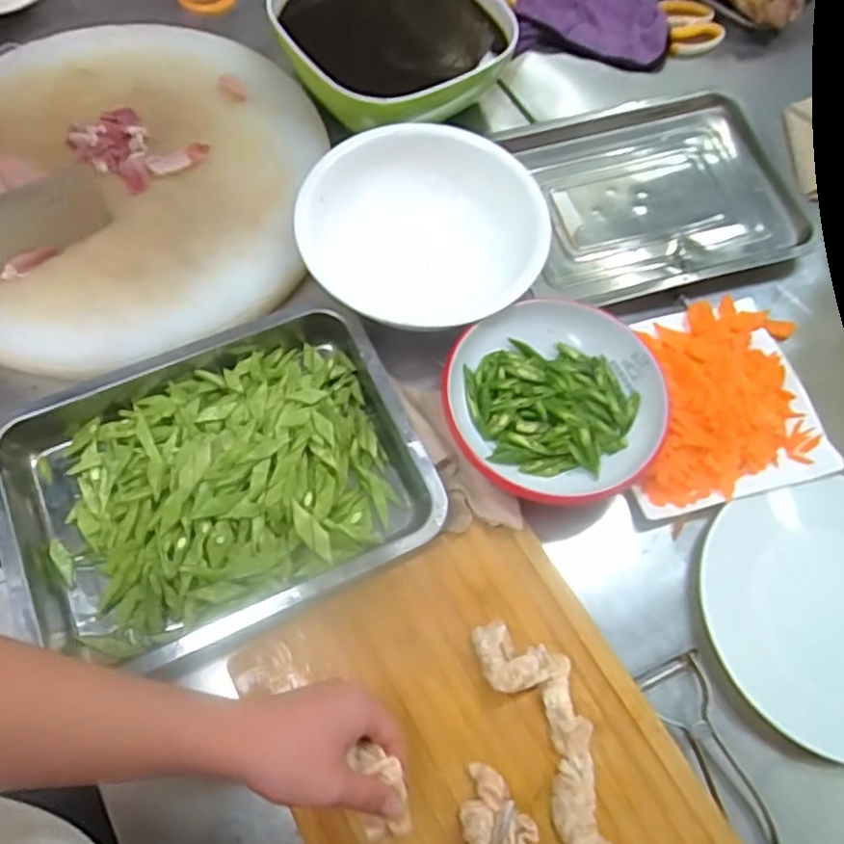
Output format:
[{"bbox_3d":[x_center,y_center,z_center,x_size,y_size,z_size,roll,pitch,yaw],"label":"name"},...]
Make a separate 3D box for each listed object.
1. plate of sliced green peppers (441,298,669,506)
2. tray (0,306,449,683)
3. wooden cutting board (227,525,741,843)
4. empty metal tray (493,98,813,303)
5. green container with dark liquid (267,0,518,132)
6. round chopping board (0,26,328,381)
[{"bbox_3d":[0.126,-0.017,0.646,0.194,0.045,0.191,1,66,-3],"label":"plate of sliced green peppers"},{"bbox_3d":[-0.181,0.058,0.614,0.351,0.059,0.266,-23,70,-12],"label":"tray"},{"bbox_3d":[0.054,0.283,0.524,0.275,0.046,0.376,-29,71,-15],"label":"wooden cutting board"},{"bbox_3d":[0.248,-0.256,0.774,0.327,0.039,0.253,-14,68,-9],"label":"empty metal tray"},{"bbox_3d":[-0.035,-0.445,0.826,0.263,0.106,0.263,1,66,-3],"label":"green container with dark liquid"},{"bbox_3d":[-0.319,-0.252,0.736,0.427,0.049,0.444,1,66,-3],"label":"round chopping board"}]

